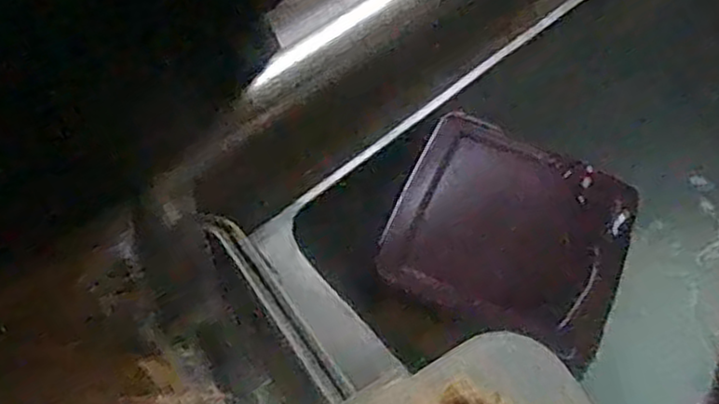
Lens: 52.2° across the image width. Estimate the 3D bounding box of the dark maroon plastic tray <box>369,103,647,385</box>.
[{"bbox_3d":[0.115,0.020,0.555,0.171,0.025,0.153,23,59,9],"label":"dark maroon plastic tray"}]

